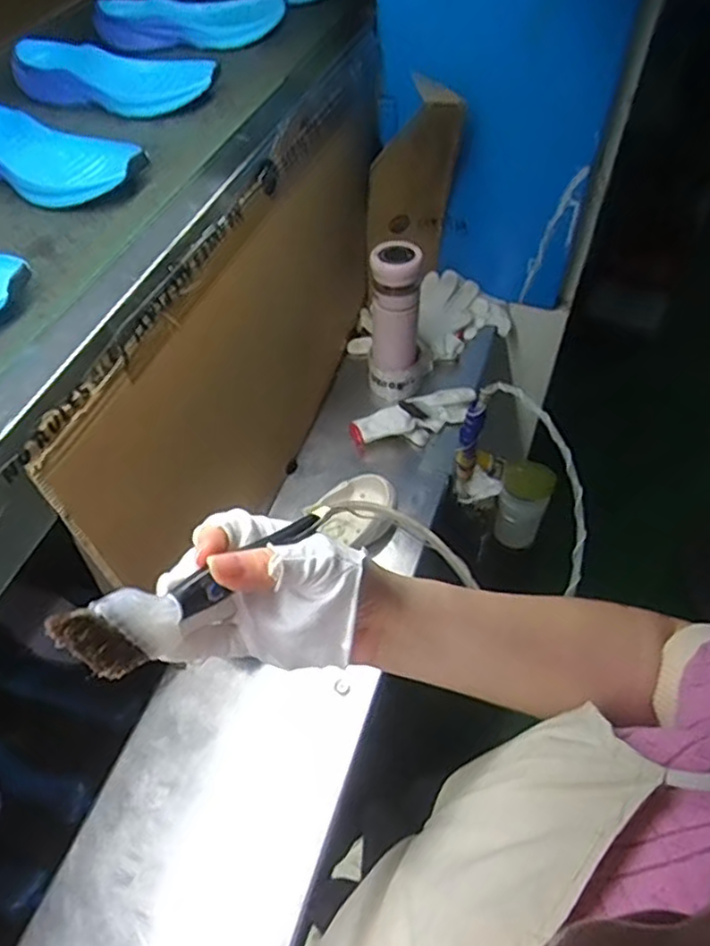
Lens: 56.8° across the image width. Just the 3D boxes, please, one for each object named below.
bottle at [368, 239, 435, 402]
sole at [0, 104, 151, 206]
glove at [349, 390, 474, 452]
[{"bbox_3d":[0.065,-0.215,0.960,0.090,0.223,0.073,-9,52,-3],"label":"bottle"},{"bbox_3d":[-0.303,-0.301,0.615,0.229,0.031,0.077,25,57,17],"label":"sole"},{"bbox_3d":[0.092,-0.082,0.989,0.197,0.044,0.074,-21,53,-12],"label":"glove"}]

